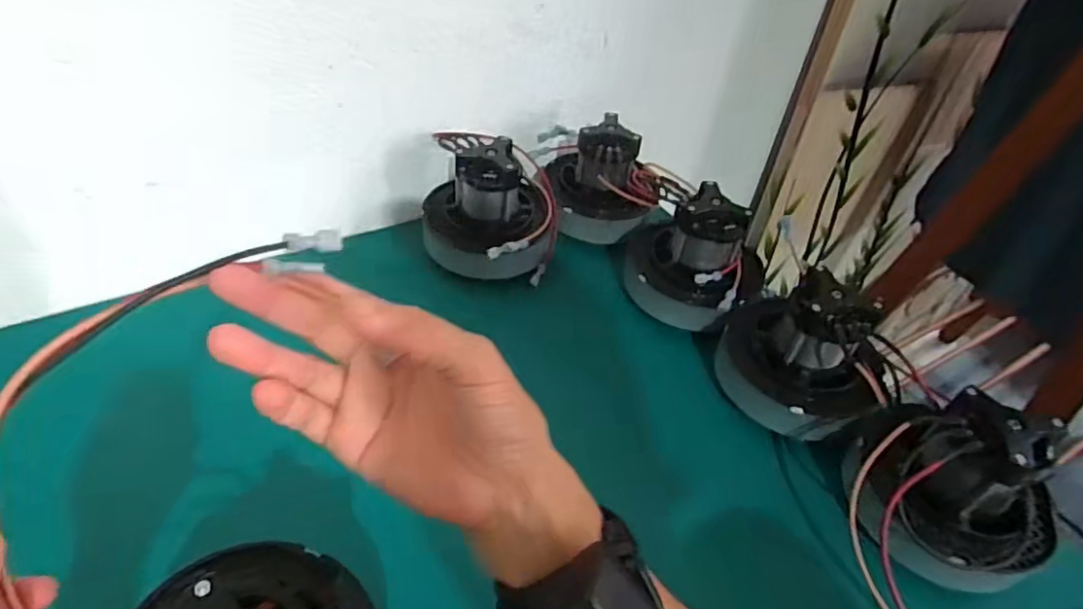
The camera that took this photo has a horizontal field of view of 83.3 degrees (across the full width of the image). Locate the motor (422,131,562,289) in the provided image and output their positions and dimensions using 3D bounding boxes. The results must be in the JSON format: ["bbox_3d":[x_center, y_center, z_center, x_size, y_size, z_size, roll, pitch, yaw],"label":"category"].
[{"bbox_3d":[-0.047,-0.110,0.608,0.128,0.103,0.155,6,42,-1],"label":"motor"}]

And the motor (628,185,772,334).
[{"bbox_3d":[0.144,-0.043,0.564,0.127,0.096,0.107,16,43,10],"label":"motor"}]

